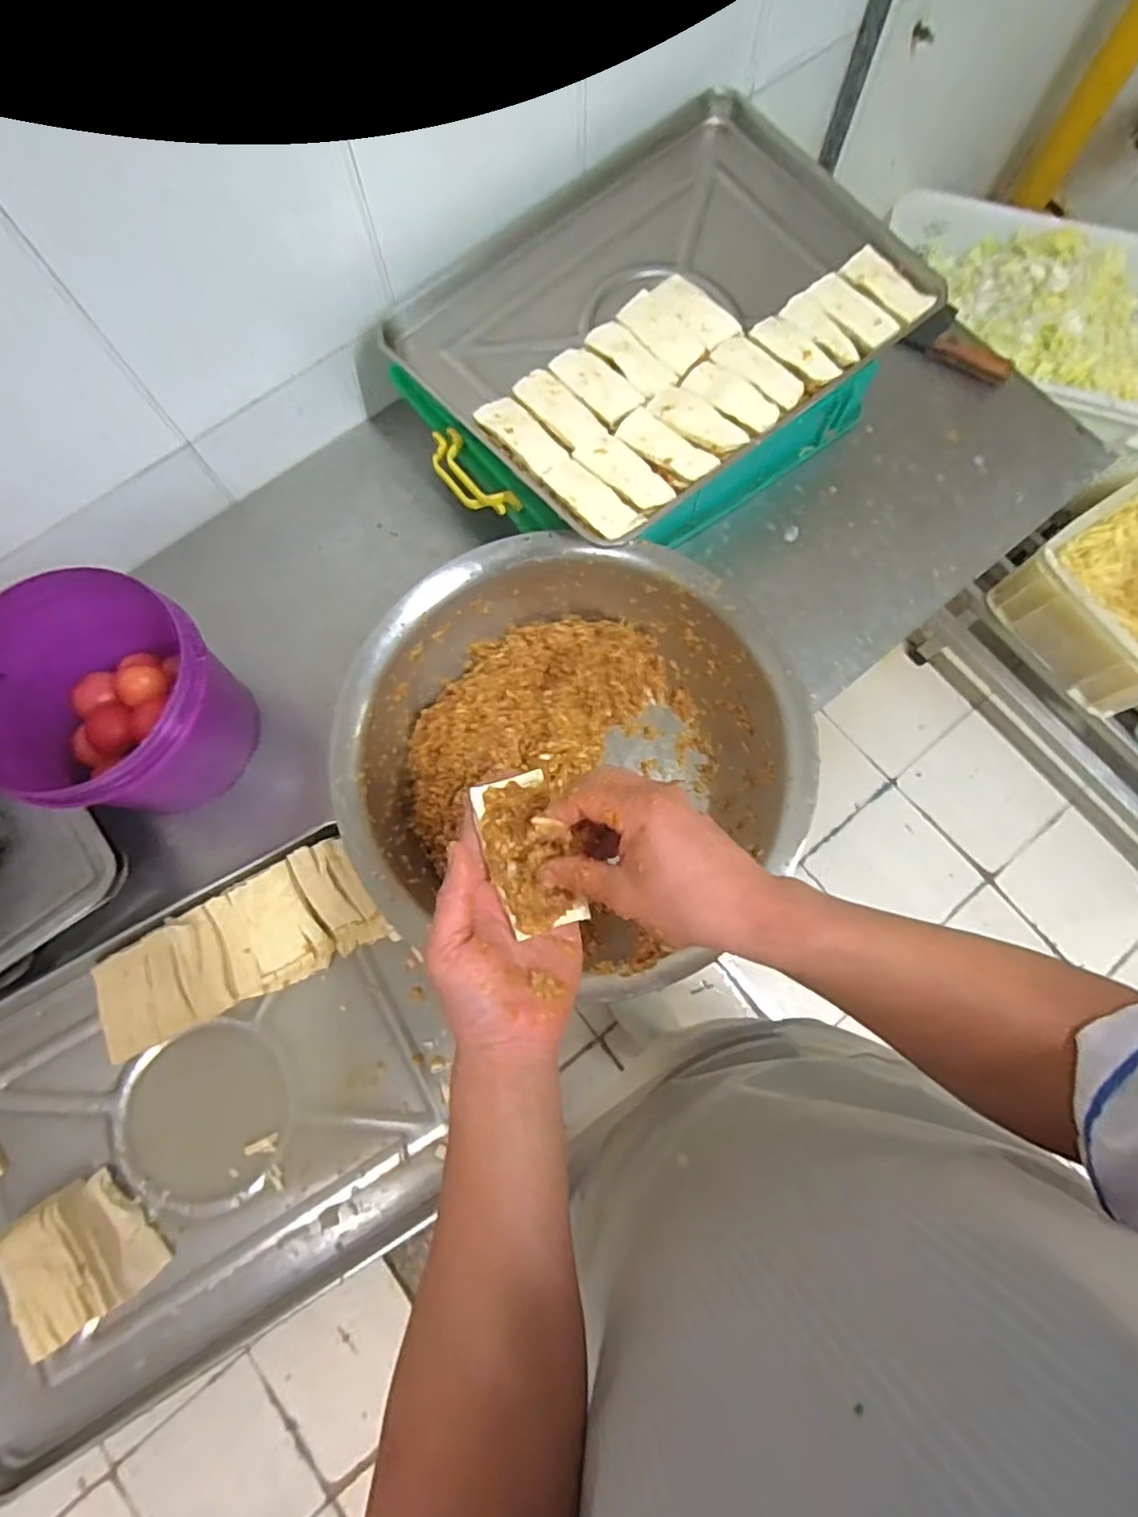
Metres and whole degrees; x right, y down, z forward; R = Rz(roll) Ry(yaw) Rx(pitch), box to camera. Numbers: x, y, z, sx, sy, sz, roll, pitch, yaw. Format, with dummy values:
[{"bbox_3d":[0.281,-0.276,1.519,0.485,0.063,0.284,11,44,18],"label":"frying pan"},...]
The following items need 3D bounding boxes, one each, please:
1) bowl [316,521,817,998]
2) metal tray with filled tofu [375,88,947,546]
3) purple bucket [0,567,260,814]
[{"bbox_3d":[0.009,-0.008,0.717,0.465,0.157,0.432,0,75,0],"label":"bowl"},{"bbox_3d":[0.114,-0.538,0.787,0.581,0.051,0.428,-39,78,-10],"label":"metal tray with filled tofu"},{"bbox_3d":[-0.484,-0.060,0.692,0.231,0.190,0.226,0,75,0],"label":"purple bucket"}]

